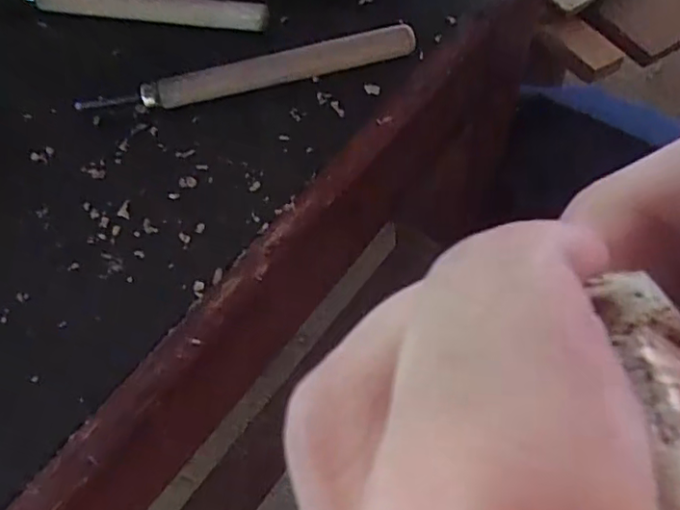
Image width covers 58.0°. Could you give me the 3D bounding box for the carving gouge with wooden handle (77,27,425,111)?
[{"bbox_3d":[-0.034,-0.070,0.239,0.128,0.011,0.010,-14,61,-4],"label":"carving gouge with wooden handle"}]

